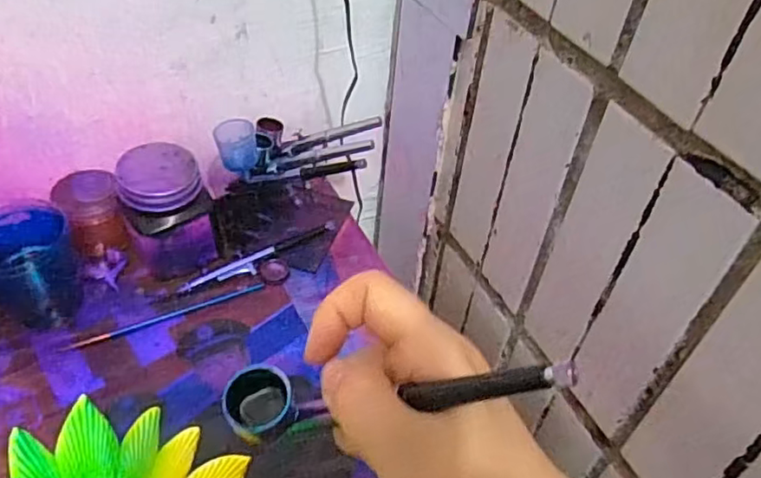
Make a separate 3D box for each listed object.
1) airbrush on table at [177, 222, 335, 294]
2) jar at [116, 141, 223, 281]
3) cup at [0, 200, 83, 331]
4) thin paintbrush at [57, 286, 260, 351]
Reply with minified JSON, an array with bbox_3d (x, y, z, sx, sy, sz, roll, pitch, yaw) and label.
[{"bbox_3d":[-0.106,0.017,0.552,0.148,0.014,0.021,-20,51,-24],"label":"airbrush on table"},{"bbox_3d":[-0.176,-0.020,0.519,0.066,0.098,0.068,3,45,-3],"label":"jar"},{"bbox_3d":[-0.280,0.021,0.486,0.073,0.076,0.064,-11,48,-17],"label":"cup"},{"bbox_3d":[-0.174,0.062,0.509,0.160,0.004,0.009,-17,50,-22],"label":"thin paintbrush"}]

